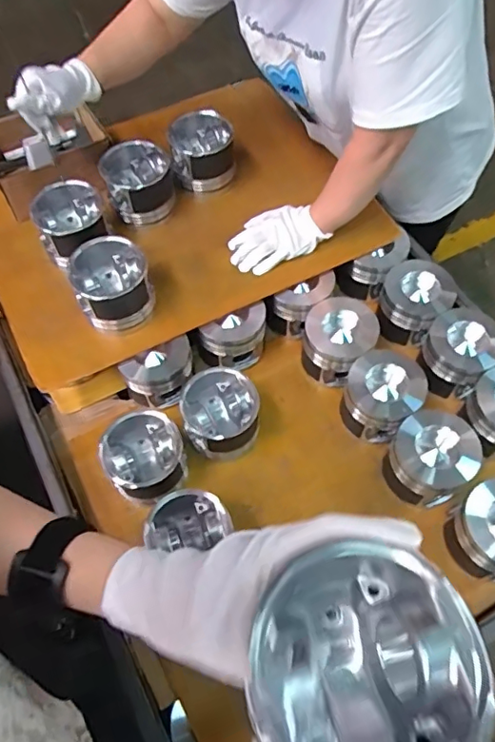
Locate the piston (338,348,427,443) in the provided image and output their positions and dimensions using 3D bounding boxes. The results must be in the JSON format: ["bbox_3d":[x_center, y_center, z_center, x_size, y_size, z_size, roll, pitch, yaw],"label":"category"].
[{"bbox_3d":[0.201,0.035,0.826,0.110,0.094,0.110,0,63,0],"label":"piston"}]

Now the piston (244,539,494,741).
[{"bbox_3d":[0.056,0.150,0.279,0.109,0.071,0.103,0,63,0],"label":"piston"}]

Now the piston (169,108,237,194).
[{"bbox_3d":[-0.080,-0.385,0.969,0.110,0.097,0.105,-7,63,-3],"label":"piston"}]

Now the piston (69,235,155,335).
[{"bbox_3d":[-0.202,-0.128,0.824,0.104,0.098,0.108,0,63,0],"label":"piston"}]

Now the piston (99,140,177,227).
[{"bbox_3d":[-0.186,-0.325,0.935,0.110,0.094,0.125,-12,63,-6],"label":"piston"}]

